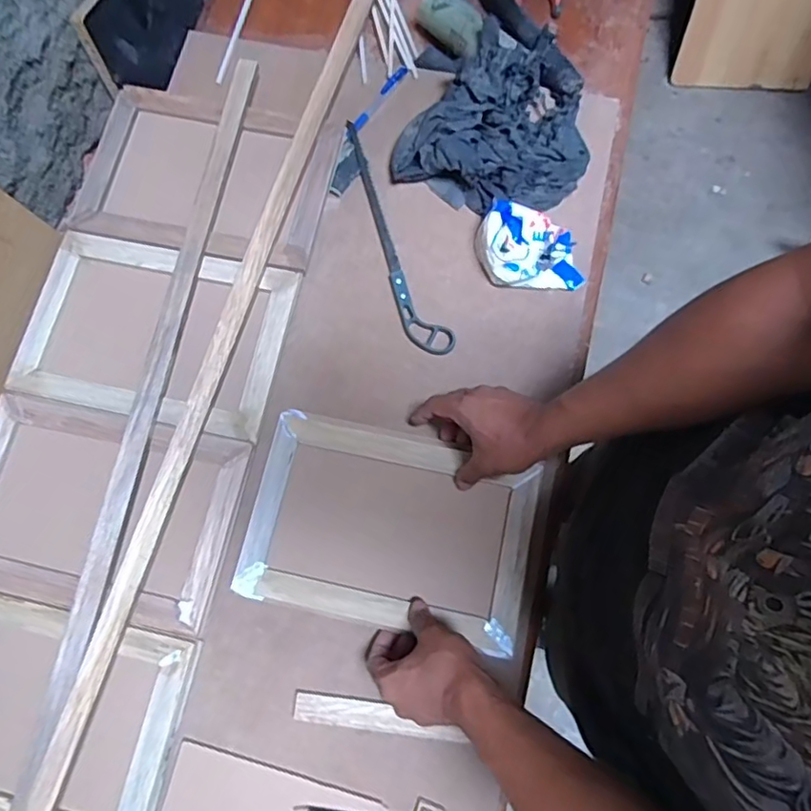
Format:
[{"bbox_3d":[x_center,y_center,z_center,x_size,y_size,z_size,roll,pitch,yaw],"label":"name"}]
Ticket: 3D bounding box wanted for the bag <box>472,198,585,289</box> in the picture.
[{"bbox_3d":[0.143,-0.176,0.672,0.135,0.075,0.079,27,77,6],"label":"bag"}]

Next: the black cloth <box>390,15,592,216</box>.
[{"bbox_3d":[0.121,-0.354,0.709,0.220,0.091,0.222,22,77,5],"label":"black cloth"}]

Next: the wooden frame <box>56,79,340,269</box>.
[{"bbox_3d":[-0.249,-0.288,0.724,0.307,0.016,0.207,12,76,3],"label":"wooden frame"}]

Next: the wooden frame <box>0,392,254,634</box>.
[{"bbox_3d":[-0.337,0.111,0.641,0.299,0.023,0.206,11,76,2],"label":"wooden frame"}]

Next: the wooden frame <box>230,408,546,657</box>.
[{"bbox_3d":[-0.016,0.131,0.634,0.300,0.019,0.205,13,76,3],"label":"wooden frame"}]

